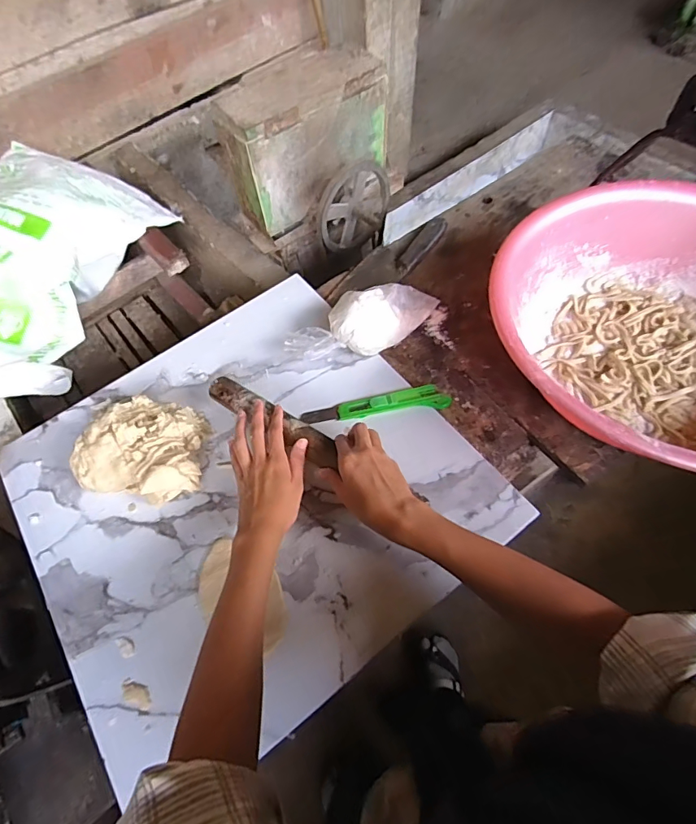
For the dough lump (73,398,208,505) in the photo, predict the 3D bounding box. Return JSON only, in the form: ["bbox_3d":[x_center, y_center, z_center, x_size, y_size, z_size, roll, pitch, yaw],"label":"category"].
[{"bbox_3d":[-0.255,0.044,0.560,0.156,0.059,0.130,3,60,4],"label":"dough lump"}]

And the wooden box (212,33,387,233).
[{"bbox_3d":[-0.091,-0.582,0.976,0.340,0.228,0.136,-37,65,-17],"label":"wooden box"}]

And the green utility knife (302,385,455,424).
[{"bbox_3d":[0.036,-0.010,0.588,0.188,0.022,0.038,-5,60,0],"label":"green utility knife"}]

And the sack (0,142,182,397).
[{"bbox_3d":[-0.695,-0.295,0.928,0.395,0.182,0.639,11,61,9],"label":"sack"}]

